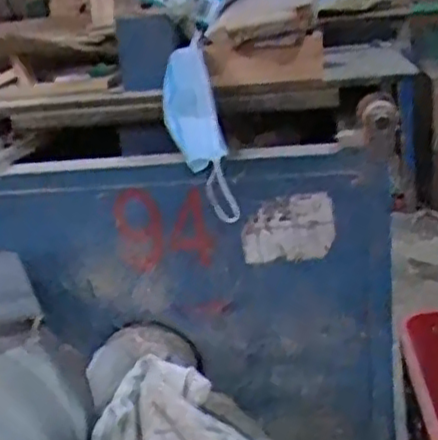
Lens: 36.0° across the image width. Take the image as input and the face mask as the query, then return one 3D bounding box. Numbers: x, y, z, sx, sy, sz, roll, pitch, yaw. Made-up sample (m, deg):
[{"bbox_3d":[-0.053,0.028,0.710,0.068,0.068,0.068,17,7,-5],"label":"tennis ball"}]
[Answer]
[{"bbox_3d":[-0.029,-0.107,0.757,0.056,0.063,0.239,-9,60,-9],"label":"face mask"}]

